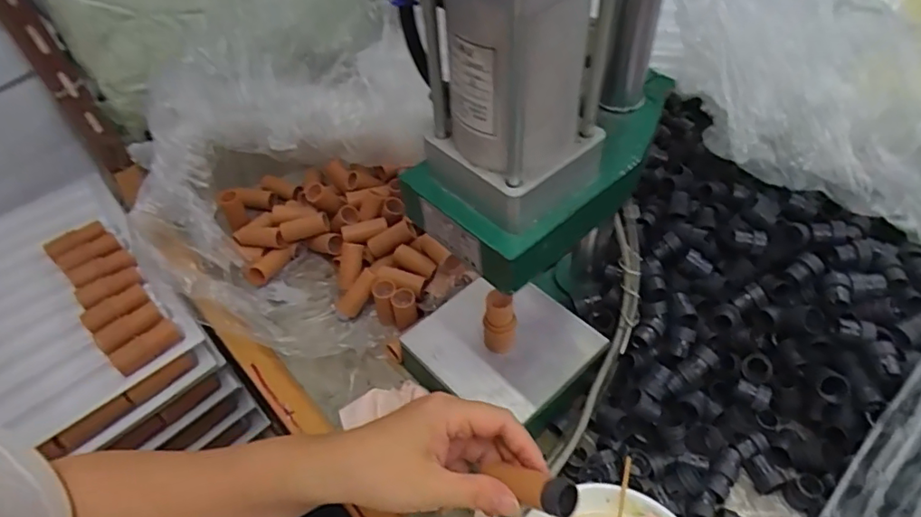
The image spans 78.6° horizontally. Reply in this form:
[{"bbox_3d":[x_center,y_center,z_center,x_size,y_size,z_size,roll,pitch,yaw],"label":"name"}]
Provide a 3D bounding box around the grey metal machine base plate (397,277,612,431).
[{"bbox_3d":[0.032,0.069,0.459,0.119,0.018,0.125,-37,56,-24],"label":"grey metal machine base plate"}]

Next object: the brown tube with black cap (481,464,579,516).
[{"bbox_3d":[0.040,0.135,0.334,0.060,0.016,0.018,8,47,39],"label":"brown tube with black cap"}]

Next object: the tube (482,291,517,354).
[{"bbox_3d":[0.030,0.048,0.431,0.024,0.066,0.020,-2,50,3],"label":"tube"}]

